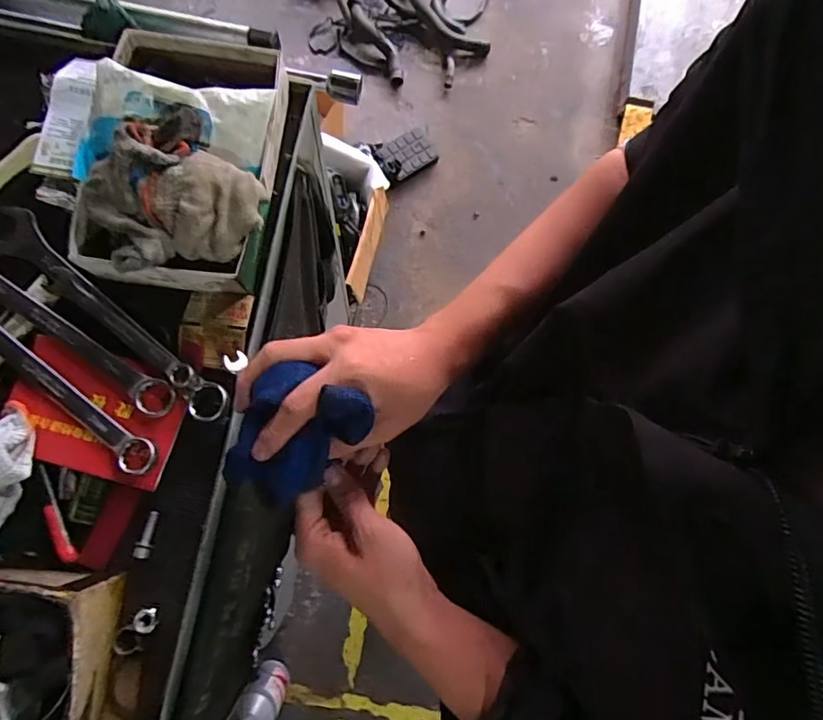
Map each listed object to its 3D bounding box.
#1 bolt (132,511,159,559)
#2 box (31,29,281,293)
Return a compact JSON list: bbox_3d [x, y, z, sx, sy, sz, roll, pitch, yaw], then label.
[{"bbox_3d":[-0.216,0.144,0.414,0.013,0.009,0.037,9,66,1],"label":"bolt"},{"bbox_3d":[-0.223,-0.181,0.435,0.206,0.086,0.230,0,79,-1],"label":"box"}]

